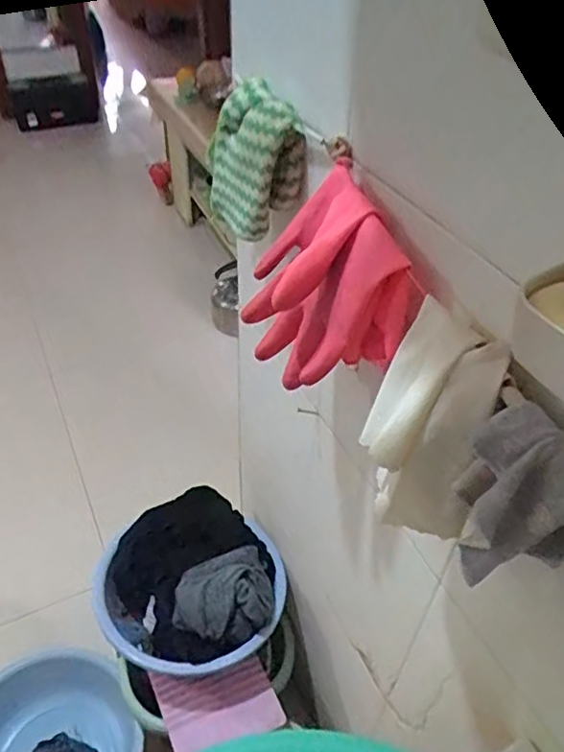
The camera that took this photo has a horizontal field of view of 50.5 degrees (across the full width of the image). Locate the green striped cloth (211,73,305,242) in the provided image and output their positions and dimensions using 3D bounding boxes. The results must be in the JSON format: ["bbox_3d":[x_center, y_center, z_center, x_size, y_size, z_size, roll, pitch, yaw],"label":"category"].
[{"bbox_3d":[-0.028,-0.217,0.626,0.056,0.138,0.113,-22,48,-23],"label":"green striped cloth"}]

